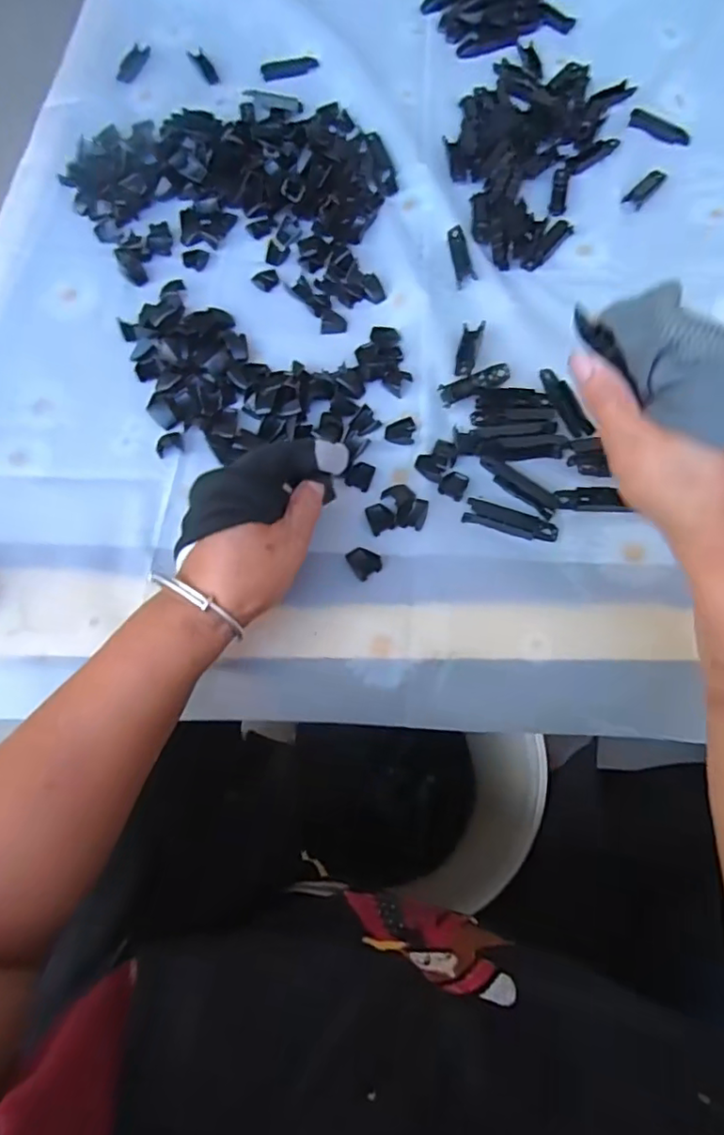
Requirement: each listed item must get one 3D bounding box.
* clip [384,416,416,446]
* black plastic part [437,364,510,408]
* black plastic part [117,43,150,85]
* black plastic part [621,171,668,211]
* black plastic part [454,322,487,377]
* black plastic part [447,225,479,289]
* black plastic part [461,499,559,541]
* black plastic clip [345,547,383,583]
[{"bbox_3d":[0.029,-0.105,0.446,0.022,0.006,0.023,-1,67,1],"label":"clip"},{"bbox_3d":[0.089,-0.144,0.455,0.062,0.011,0.016,-26,68,-9],"label":"black plastic part"},{"bbox_3d":[-0.259,-0.573,0.664,0.024,0.005,0.069,9,67,6],"label":"black plastic part"},{"bbox_3d":[0.266,-0.357,0.549,0.019,0.004,0.059,37,72,16],"label":"black plastic part"},{"bbox_3d":[0.085,-0.177,0.467,0.017,0.013,0.064,15,55,8],"label":"black plastic part"},{"bbox_3d":[0.088,-0.275,0.516,0.018,0.005,0.072,-5,67,0],"label":"black plastic part"},{"bbox_3d":[0.105,-0.033,0.411,0.064,0.005,0.020,16,68,8],"label":"black plastic part"},{"bbox_3d":[0.001,-0.004,0.402,0.020,0.004,0.022,-33,70,-12],"label":"black plastic clip"}]

